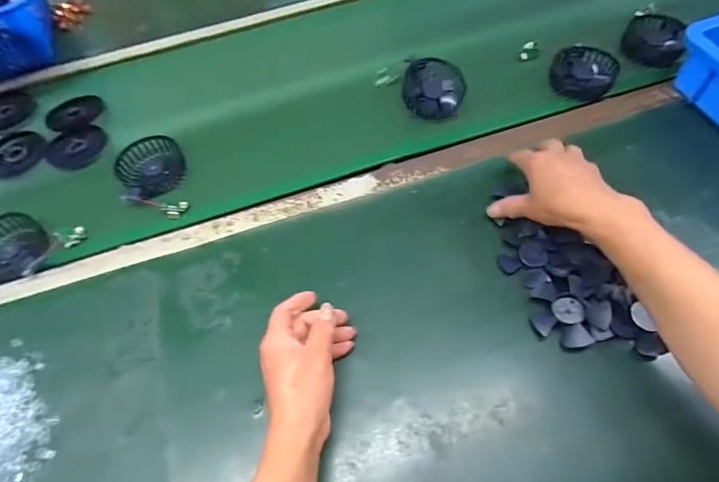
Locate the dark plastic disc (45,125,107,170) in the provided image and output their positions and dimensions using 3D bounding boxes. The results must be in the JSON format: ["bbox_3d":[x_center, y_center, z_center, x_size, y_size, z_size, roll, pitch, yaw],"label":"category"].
[{"bbox_3d":[-0.426,-0.139,0.639,0.086,0.010,0.069,-21,59,-8],"label":"dark plastic disc"}]

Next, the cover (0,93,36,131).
[{"bbox_3d":[-0.577,-0.212,0.697,0.086,0.006,0.083,-6,58,1],"label":"cover"}]

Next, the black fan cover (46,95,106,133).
[{"bbox_3d":[-0.449,-0.200,0.670,0.086,0.009,0.070,-11,58,-2],"label":"black fan cover"}]

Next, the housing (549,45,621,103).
[{"bbox_3d":[0.328,-0.249,0.623,0.086,0.032,0.094,18,62,15],"label":"housing"}]

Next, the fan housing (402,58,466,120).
[{"bbox_3d":[0.107,-0.217,0.616,0.087,0.032,0.090,8,85,1],"label":"fan housing"}]

